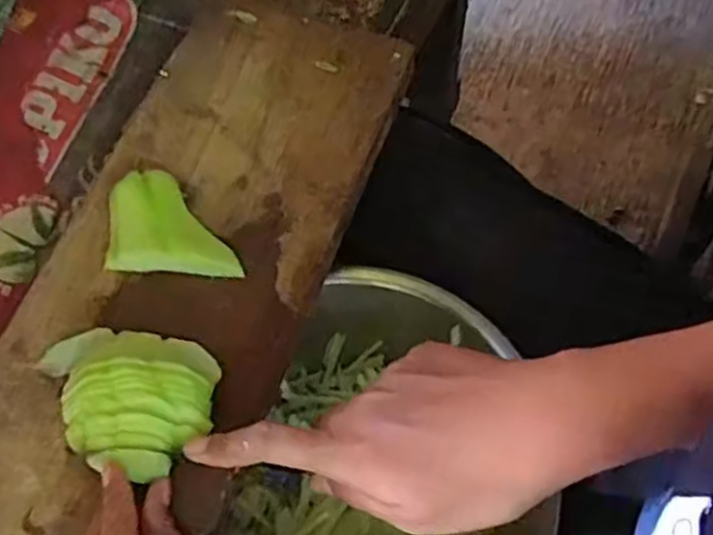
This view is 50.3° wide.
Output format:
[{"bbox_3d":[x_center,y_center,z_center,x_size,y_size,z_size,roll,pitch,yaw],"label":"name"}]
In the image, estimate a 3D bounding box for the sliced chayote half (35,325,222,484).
[{"bbox_3d":[-0.122,0.064,0.389,0.096,0.023,0.072,12,66,7],"label":"sliced chayote half"}]

